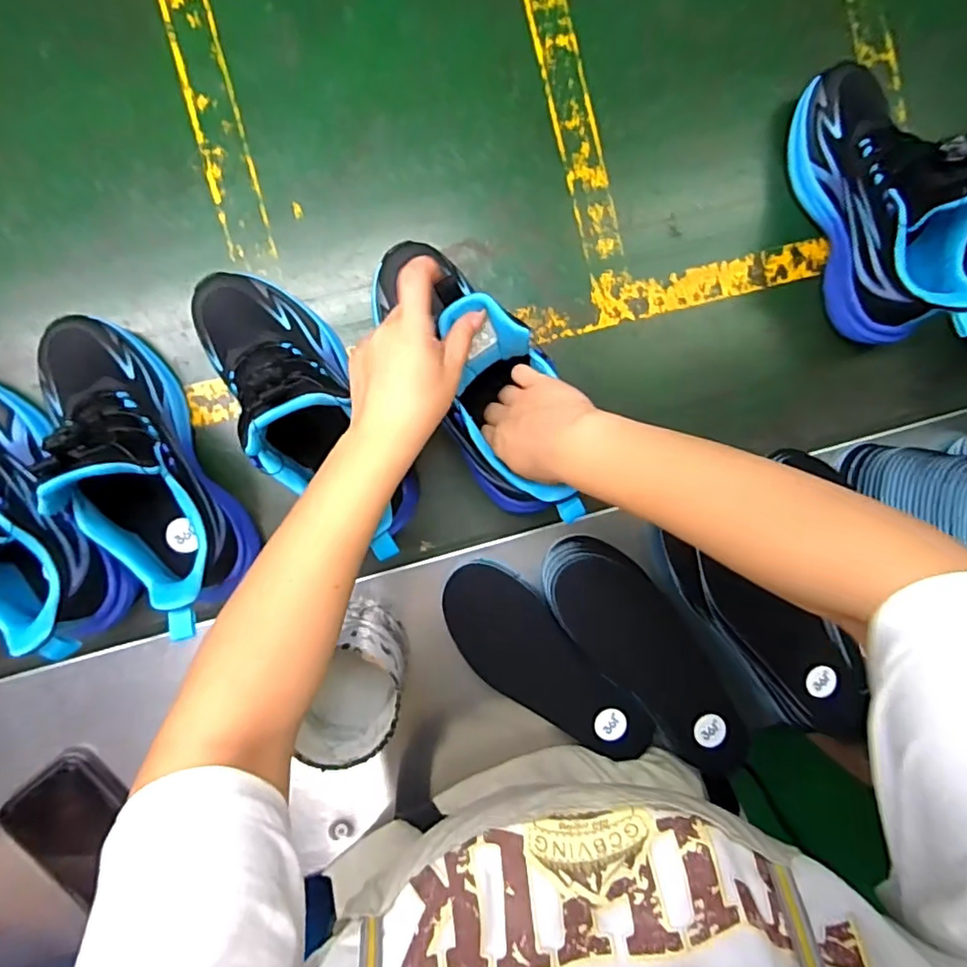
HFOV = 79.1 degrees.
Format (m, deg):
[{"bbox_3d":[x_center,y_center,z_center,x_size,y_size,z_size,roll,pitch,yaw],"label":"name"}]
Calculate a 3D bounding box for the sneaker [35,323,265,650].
[{"bbox_3d":[-0.254,-0.013,0.424,0.083,0.136,0.234,-27,95,-4],"label":"sneaker"}]

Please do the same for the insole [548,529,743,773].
[{"bbox_3d":[0.139,0.147,0.503,0.083,0.051,0.232,-38,96,-3],"label":"insole"}]

